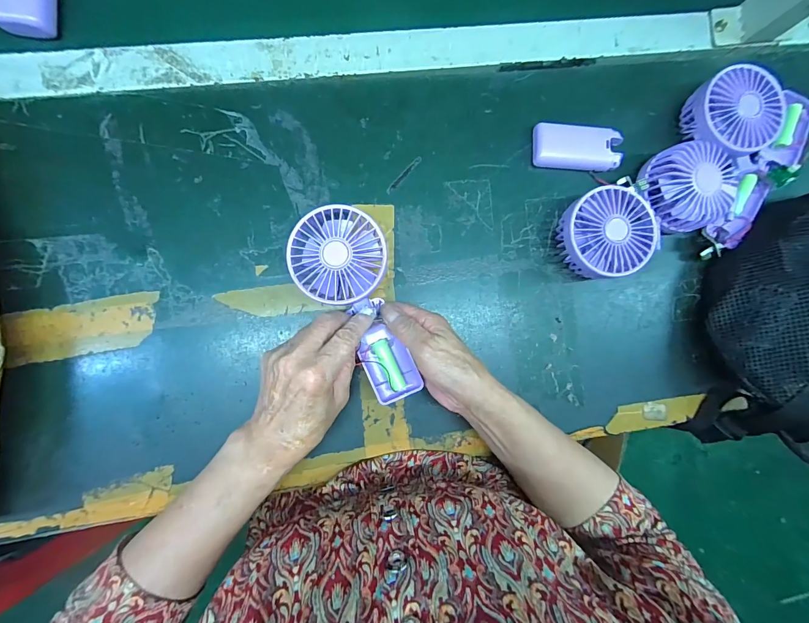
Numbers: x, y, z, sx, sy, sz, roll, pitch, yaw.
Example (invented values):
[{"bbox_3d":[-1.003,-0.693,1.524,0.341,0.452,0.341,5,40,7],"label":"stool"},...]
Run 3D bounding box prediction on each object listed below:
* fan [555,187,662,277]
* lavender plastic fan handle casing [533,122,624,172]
[{"bbox_3d":[0.196,-0.076,0.354,0.088,0.043,0.082,0,88,-5],"label":"fan"},{"bbox_3d":[0.178,-0.168,0.368,0.089,0.018,0.040,3,88,-5],"label":"lavender plastic fan handle casing"}]

